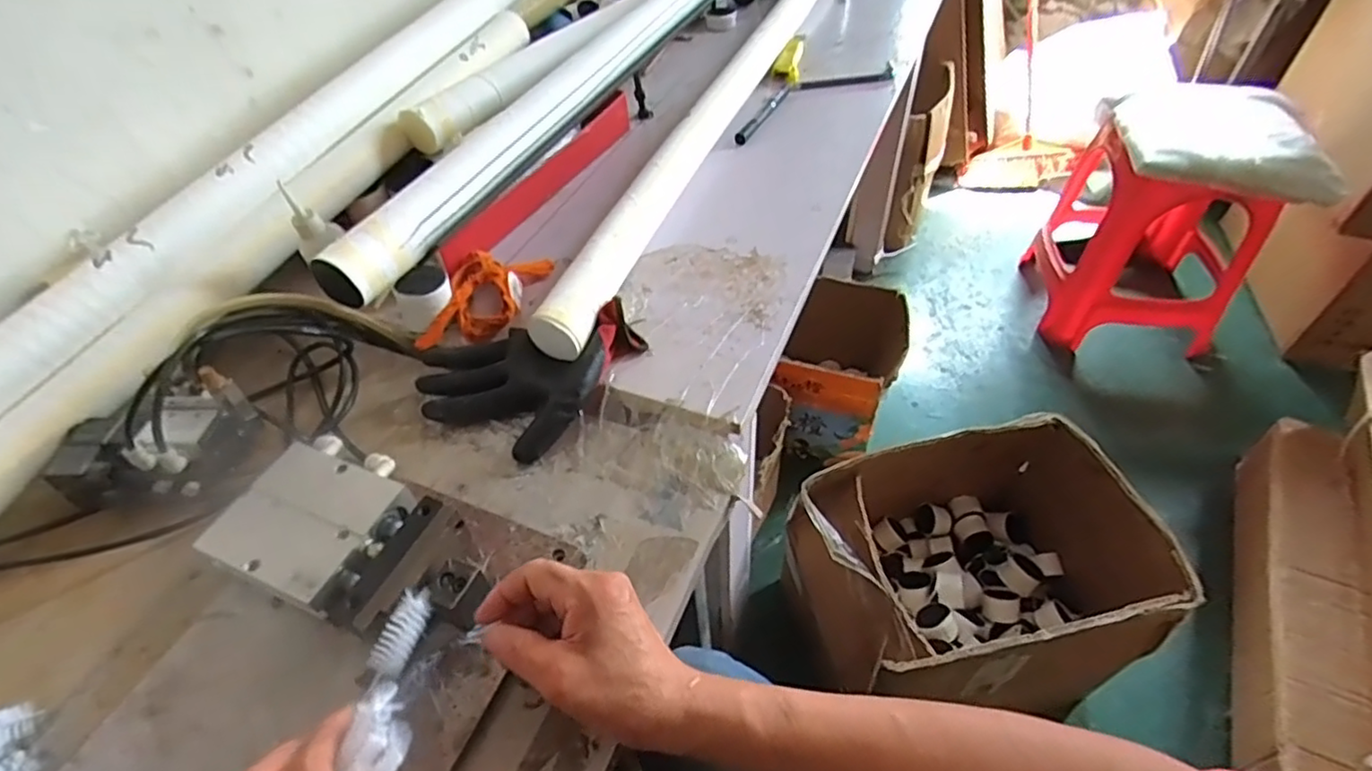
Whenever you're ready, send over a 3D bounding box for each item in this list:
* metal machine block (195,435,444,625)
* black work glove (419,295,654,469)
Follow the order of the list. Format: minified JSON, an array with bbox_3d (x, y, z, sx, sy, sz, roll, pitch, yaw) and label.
[{"bbox_3d":[-0.253,0.101,0.470,0.137,0.040,0.118,17,52,18],"label":"metal machine block"},{"bbox_3d":[-0.128,-0.006,0.565,0.193,0.047,0.129,-22,51,-15],"label":"black work glove"}]

